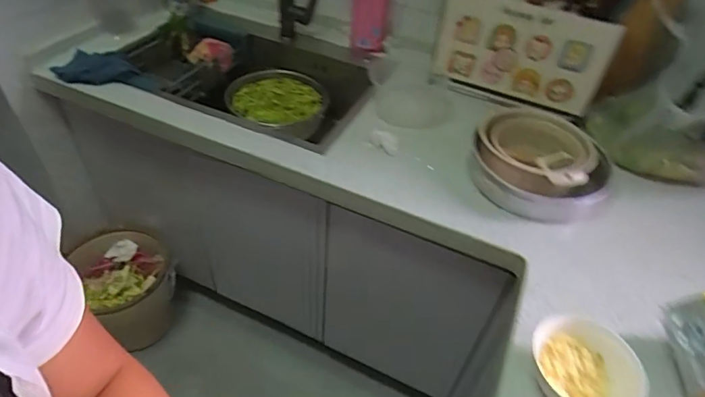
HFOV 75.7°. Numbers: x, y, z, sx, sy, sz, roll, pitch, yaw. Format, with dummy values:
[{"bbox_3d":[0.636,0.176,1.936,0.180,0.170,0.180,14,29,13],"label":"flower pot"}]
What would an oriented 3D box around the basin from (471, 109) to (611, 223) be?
[{"bbox_3d":[0.343,-0.068,0.847,0.225,0.092,0.205,3,44,-3],"label":"basin"}]

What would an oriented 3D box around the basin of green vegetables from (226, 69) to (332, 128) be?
[{"bbox_3d":[-0.189,-0.253,1.186,0.260,0.078,0.241,-12,47,-17],"label":"basin of green vegetables"}]

